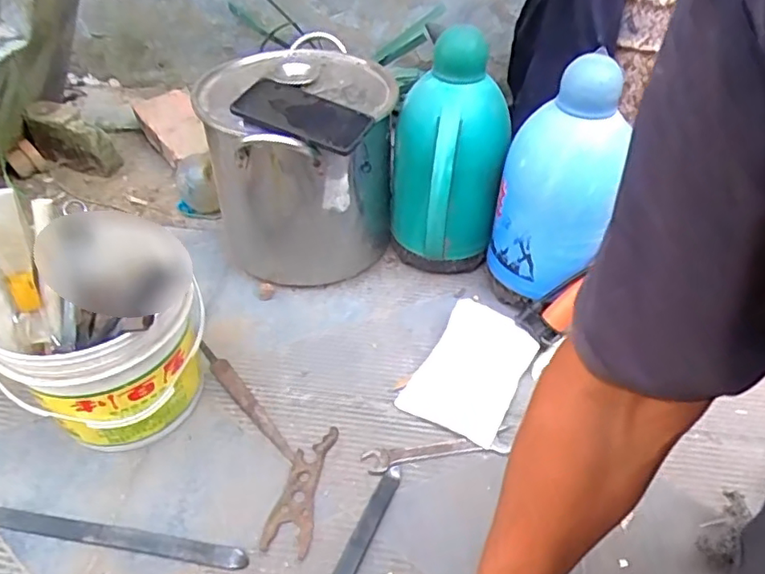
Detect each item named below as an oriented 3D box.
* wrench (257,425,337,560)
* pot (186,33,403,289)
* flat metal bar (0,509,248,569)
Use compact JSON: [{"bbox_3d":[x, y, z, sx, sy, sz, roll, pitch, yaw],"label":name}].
[{"bbox_3d":[-0.090,0.224,0.676,0.047,0.004,0.156,8,43,7],"label":"wrench"},{"bbox_3d":[-0.124,-0.170,0.881,0.240,0.303,0.301,-19,47,-21],"label":"pot"},{"bbox_3d":[-0.281,0.258,0.625,0.282,0.005,0.024,8,46,5],"label":"flat metal bar"}]

